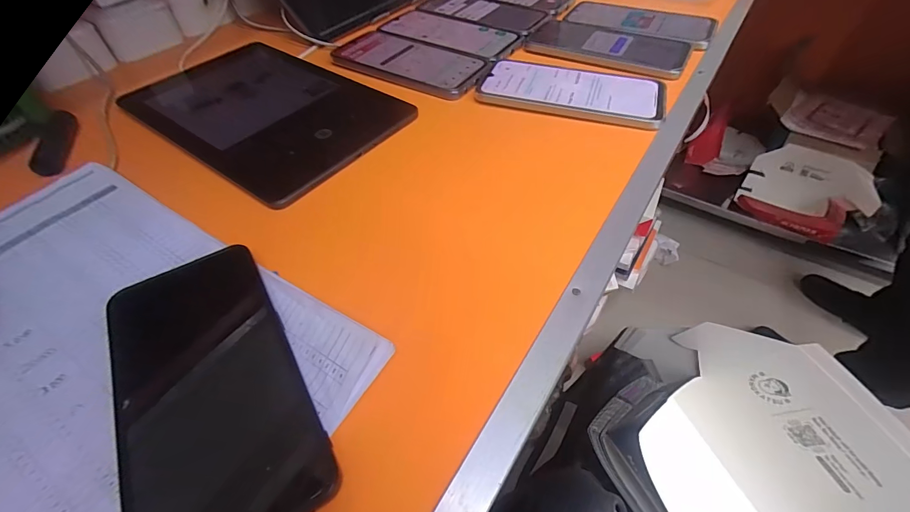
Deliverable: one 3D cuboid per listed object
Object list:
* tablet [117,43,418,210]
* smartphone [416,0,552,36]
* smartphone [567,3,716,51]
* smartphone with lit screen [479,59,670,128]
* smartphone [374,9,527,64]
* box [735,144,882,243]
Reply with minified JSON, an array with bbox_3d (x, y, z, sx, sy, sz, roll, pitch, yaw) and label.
[{"bbox_3d":[-0.177,-0.141,0.358,0.239,0.011,0.163,28,56,23],"label":"tablet"},{"bbox_3d":[0.038,-0.322,0.512,0.169,0.004,0.091,24,54,20],"label":"smartphone"},{"bbox_3d":[0.225,-0.290,0.475,0.171,0.004,0.090,24,54,20],"label":"smartphone"},{"bbox_3d":[0.110,-0.159,0.373,0.168,0.008,0.083,13,51,12],"label":"smartphone with lit screen"},{"bbox_3d":[-0.006,-0.270,0.465,0.170,0.004,0.086,25,55,21],"label":"smartphone"},{"bbox_3d":[1.123,-0.198,1.255,0.315,0.195,0.192,27,55,22],"label":"box"}]

